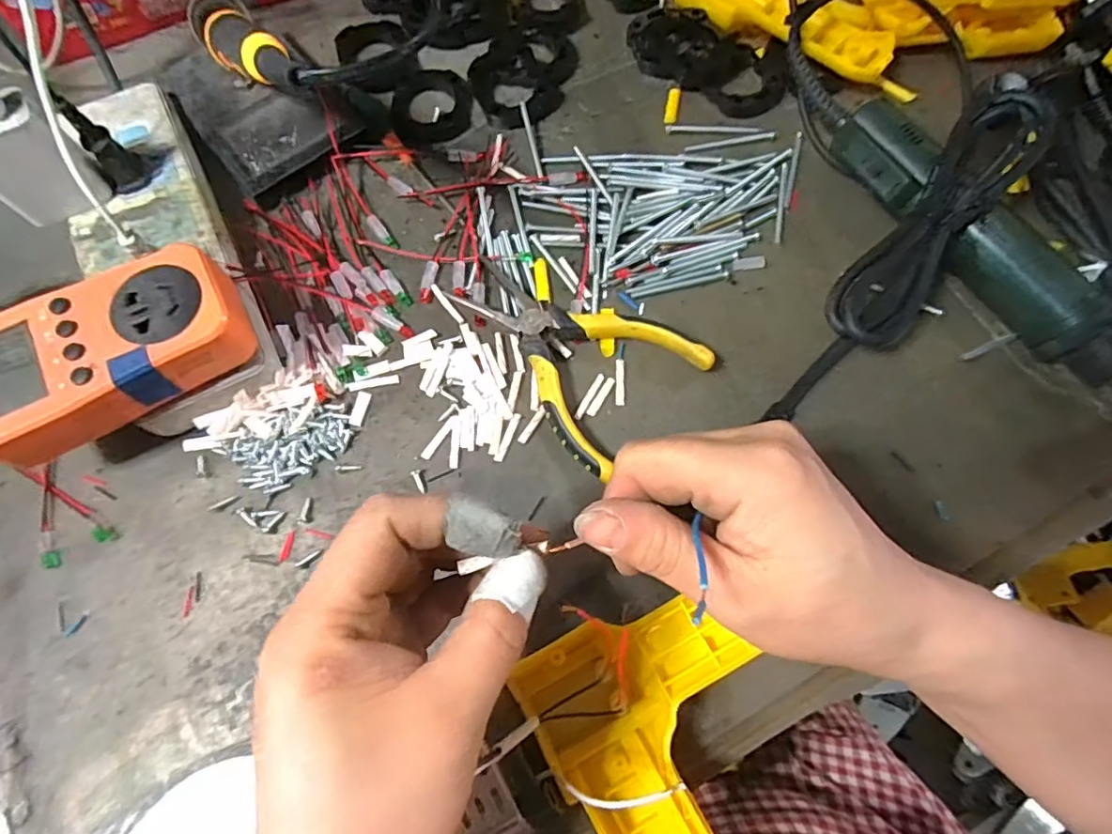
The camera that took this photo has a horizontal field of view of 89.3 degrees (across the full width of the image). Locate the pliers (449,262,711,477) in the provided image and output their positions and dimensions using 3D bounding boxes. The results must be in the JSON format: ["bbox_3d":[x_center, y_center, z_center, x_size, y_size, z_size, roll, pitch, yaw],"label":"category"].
[{"bbox_3d":[0.004,-0.042,0.324,0.138,0.019,0.093,41,76,11],"label":"pliers"}]

